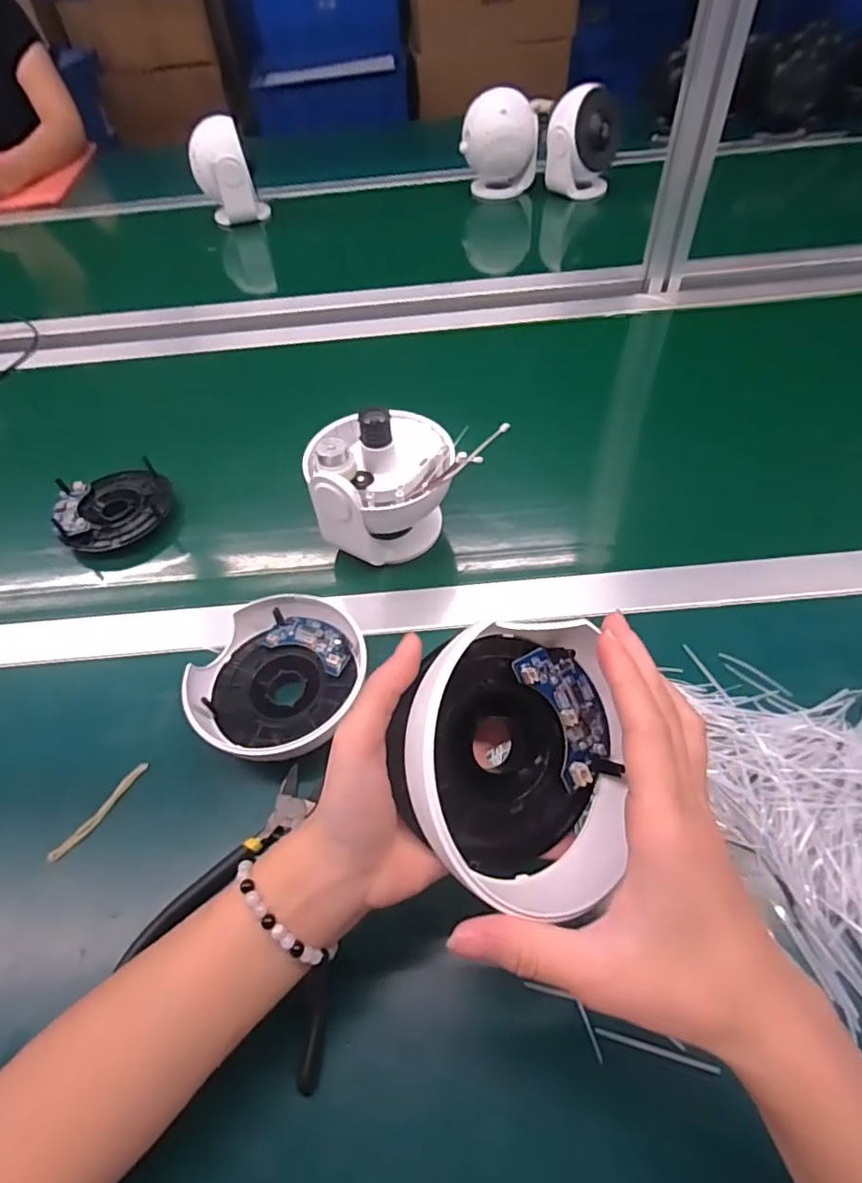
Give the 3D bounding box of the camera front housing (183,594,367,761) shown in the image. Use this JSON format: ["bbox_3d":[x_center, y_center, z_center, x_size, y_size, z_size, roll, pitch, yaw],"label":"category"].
[{"bbox_3d":[-0.101,0.060,0.387,0.103,0.042,0.110,-1,52,1],"label":"camera front housing"}]

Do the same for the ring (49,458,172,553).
[{"bbox_3d":[-0.285,-0.077,0.518,0.093,0.022,0.098,-23,55,-15],"label":"ring"}]

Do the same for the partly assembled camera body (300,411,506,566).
[{"bbox_3d":[-0.031,-0.094,0.466,0.116,0.112,0.135,22,56,18],"label":"partly assembled camera body"}]

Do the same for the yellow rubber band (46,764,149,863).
[{"bbox_3d":[-0.208,0.138,0.360,0.009,0.004,0.070,28,58,22],"label":"yellow rubber band"}]

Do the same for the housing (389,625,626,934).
[{"bbox_3d":[0.024,0.073,0.250,0.115,0.060,0.106,0,81,-45],"label":"housing"}]

